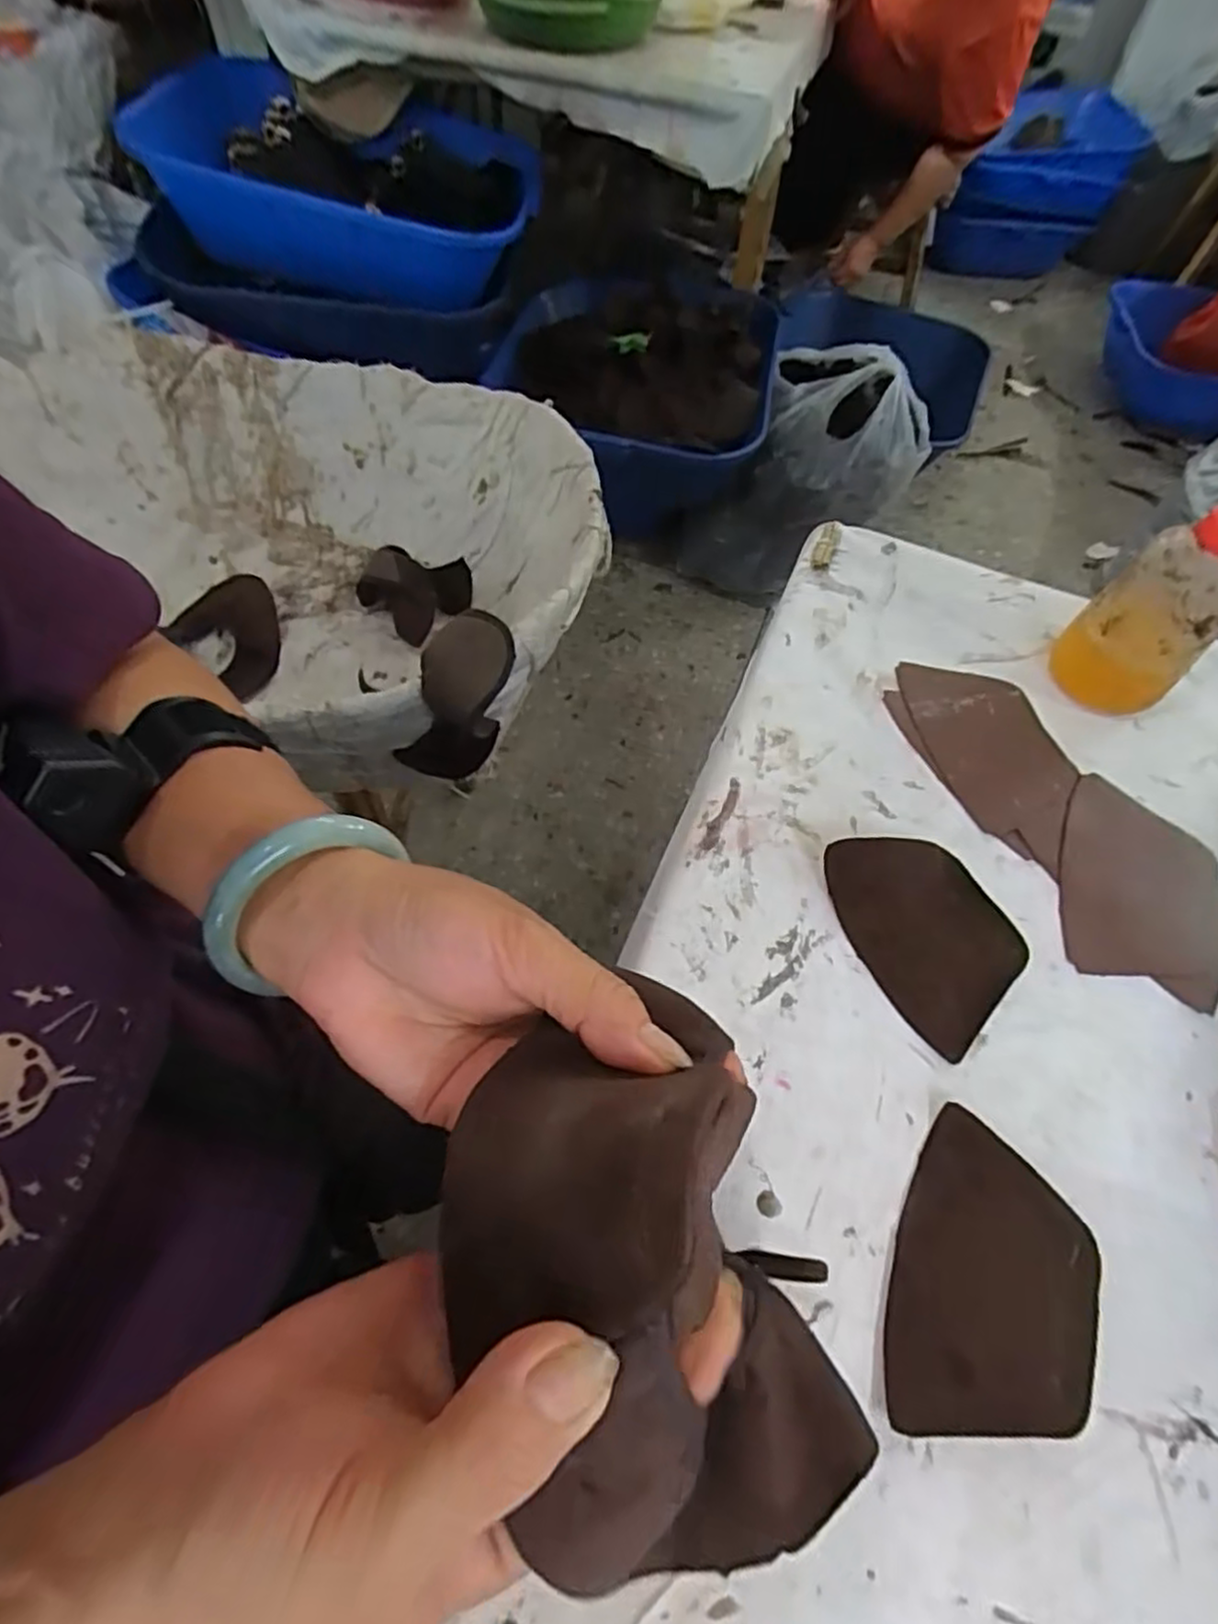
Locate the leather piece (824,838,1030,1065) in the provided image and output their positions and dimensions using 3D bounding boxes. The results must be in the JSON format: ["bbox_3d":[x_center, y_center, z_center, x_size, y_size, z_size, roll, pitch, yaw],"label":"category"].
[{"bbox_3d":[0.152,0.053,0.345,0.071,0.018,0.099,-25,63,-17],"label":"leather piece"}]

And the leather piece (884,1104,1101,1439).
[{"bbox_3d":[0.146,0.178,0.273,0.070,0.009,0.106,23,60,10],"label":"leather piece"}]

